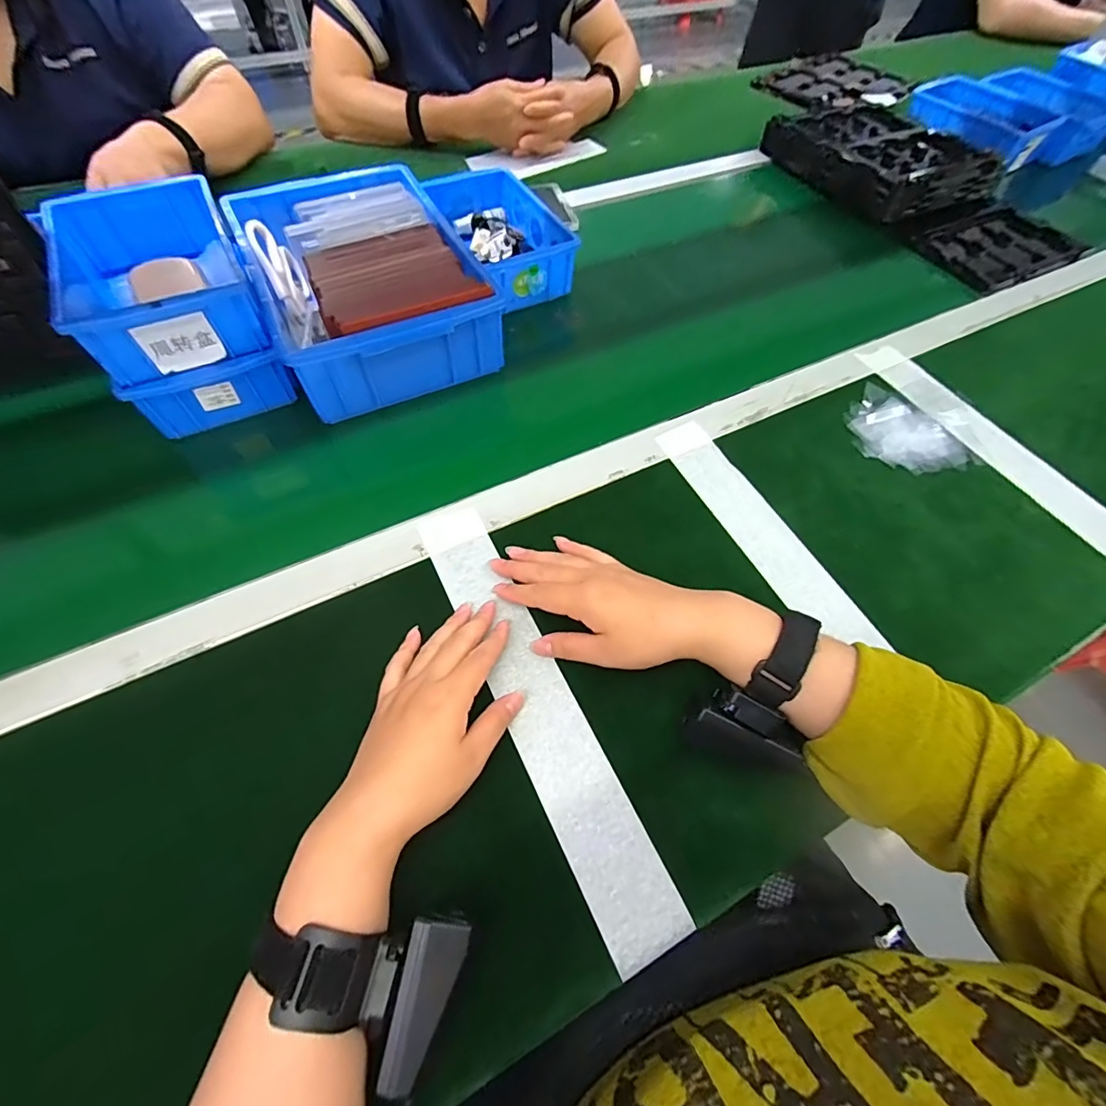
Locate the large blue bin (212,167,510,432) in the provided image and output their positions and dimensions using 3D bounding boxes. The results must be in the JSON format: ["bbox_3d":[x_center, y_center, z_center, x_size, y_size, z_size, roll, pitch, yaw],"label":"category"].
[{"bbox_3d":[-0.200,-0.289,0.525,0.197,0.079,0.288,-24,63,-15],"label":"large blue bin"}]

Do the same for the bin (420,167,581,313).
[{"bbox_3d":[-0.063,-0.387,0.606,0.107,0.059,0.203,-23,63,-14],"label":"bin"}]

